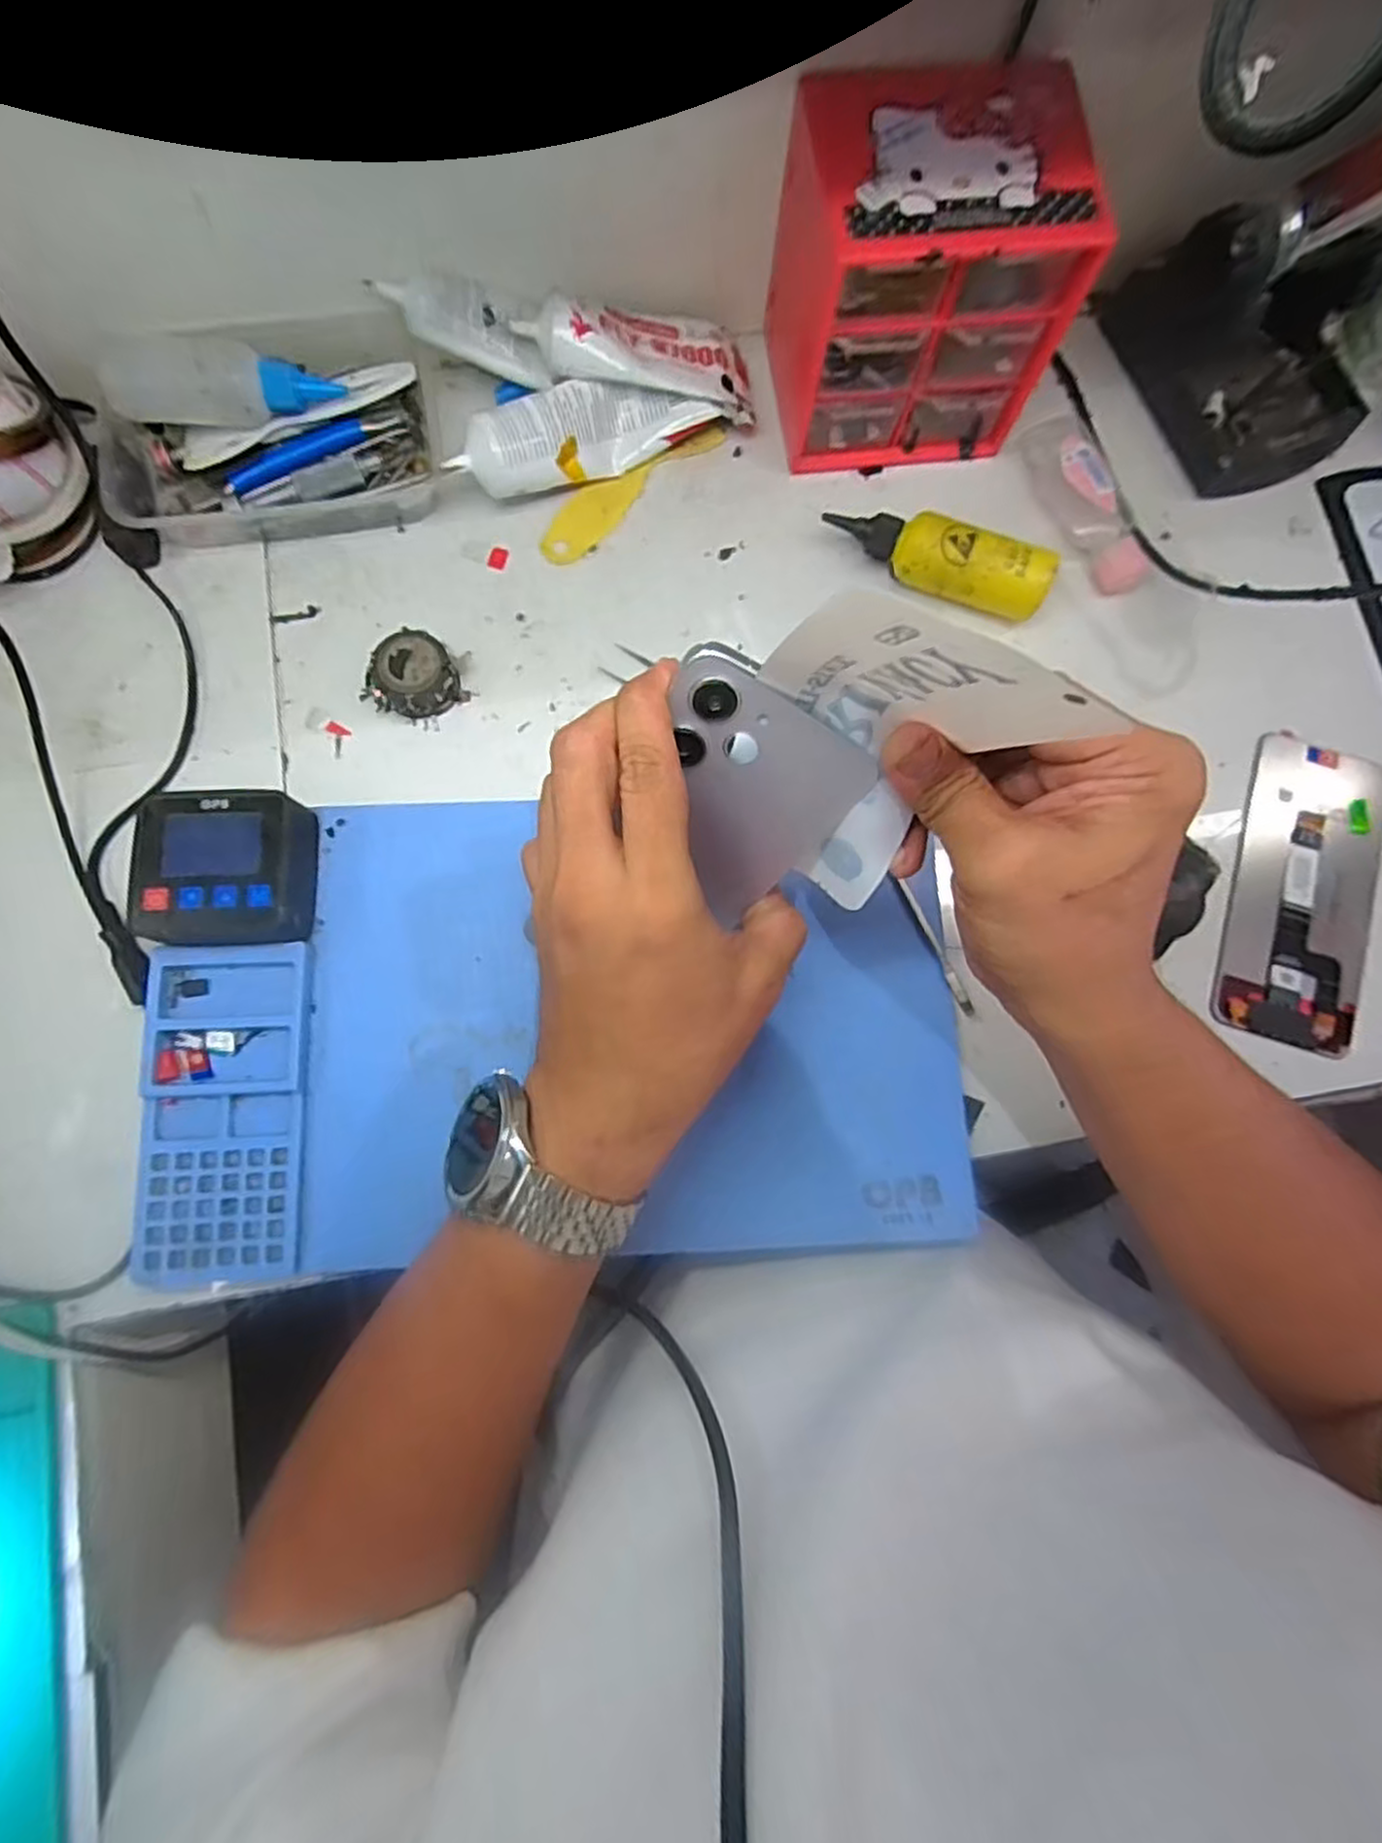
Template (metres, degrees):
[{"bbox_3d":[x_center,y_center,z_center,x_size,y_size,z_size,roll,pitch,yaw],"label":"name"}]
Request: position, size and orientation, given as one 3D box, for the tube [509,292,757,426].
[{"bbox_3d":[-0.025,-0.304,0.402,0.124,0.021,0.058,-3,79,-20],"label":"tube"}]

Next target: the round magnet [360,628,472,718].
[{"bbox_3d":[-0.145,-0.125,0.389,0.045,0.024,0.040,-37,83,-7],"label":"round magnet"}]

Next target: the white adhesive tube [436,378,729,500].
[{"bbox_3d":[-0.059,-0.261,0.404,0.137,0.034,0.033,-25,81,-18],"label":"white adhesive tube"}]

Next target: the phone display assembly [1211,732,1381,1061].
[{"bbox_3d":[0.316,-0.017,0.386,0.070,0.005,0.163,17,80,2],"label":"phone display assembly"}]

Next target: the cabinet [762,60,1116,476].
[{"bbox_3d":[0.113,-0.317,0.379,0.122,0.118,0.095,-6,80,-2],"label":"cabinet"}]

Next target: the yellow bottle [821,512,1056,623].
[{"bbox_3d":[0.130,-0.192,0.399,0.115,0.034,0.028,19,80,2],"label":"yellow bottle"}]

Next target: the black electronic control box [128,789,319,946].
[{"bbox_3d":[-0.218,-0.023,0.356,0.072,0.032,0.070,-2,80,-2],"label":"black electronic control box"}]

